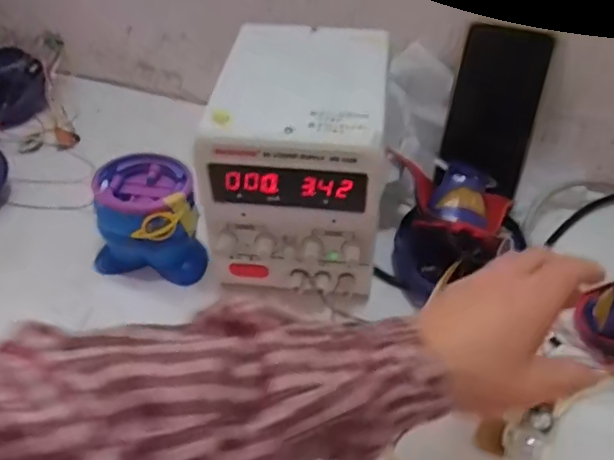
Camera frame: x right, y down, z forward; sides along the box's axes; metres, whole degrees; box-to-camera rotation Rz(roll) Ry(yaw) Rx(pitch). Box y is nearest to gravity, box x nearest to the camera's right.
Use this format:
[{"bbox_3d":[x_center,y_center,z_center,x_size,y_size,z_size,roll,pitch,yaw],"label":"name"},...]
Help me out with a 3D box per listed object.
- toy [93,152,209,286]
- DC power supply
[{"bbox_3d":[-0.137,-0.006,0.506,0.086,0.083,0.079,-1,44,1],"label":"toy"},{"bbox_3d":[-0.002,-0.056,0.493,0.126,0.148,0.178,4,44,7],"label":"DC power supply"}]

